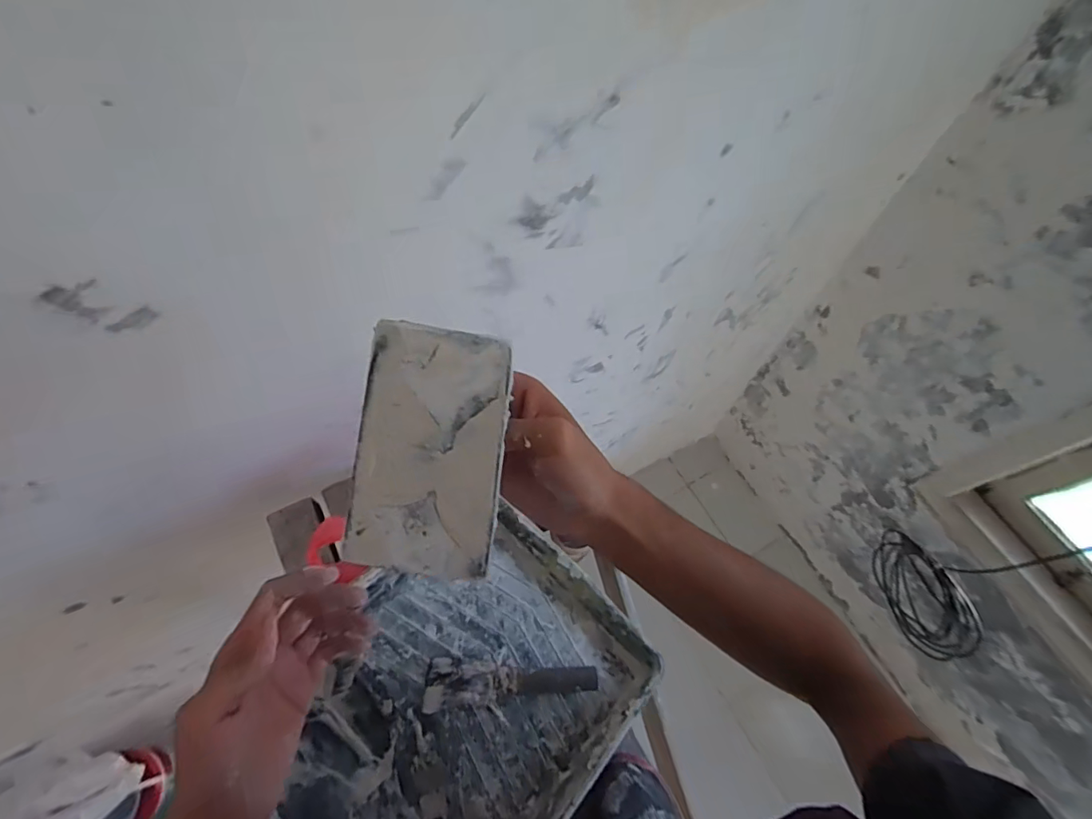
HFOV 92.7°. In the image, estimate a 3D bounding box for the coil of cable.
[{"bbox_3d":[0.898,0.441,1.249,0.057,0.254,0.297,-10,65,-9],"label":"coil of cable"}]

